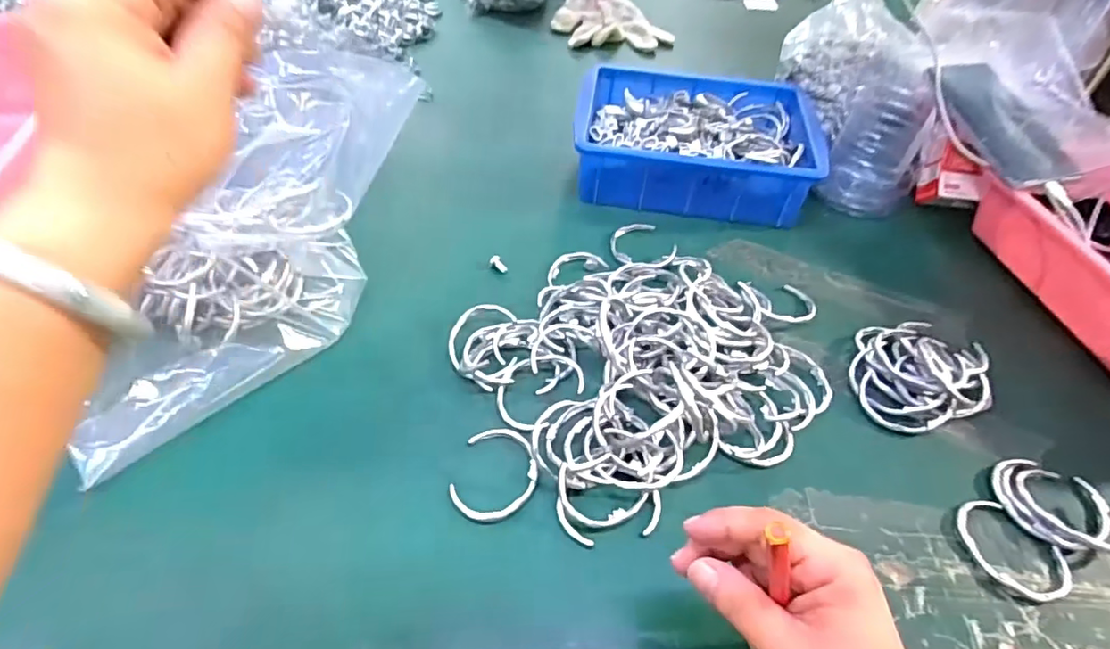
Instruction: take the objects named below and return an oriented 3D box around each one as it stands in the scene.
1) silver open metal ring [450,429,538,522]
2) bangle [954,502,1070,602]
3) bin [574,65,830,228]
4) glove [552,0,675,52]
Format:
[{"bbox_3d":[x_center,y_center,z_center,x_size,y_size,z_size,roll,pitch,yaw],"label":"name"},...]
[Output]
[{"bbox_3d":[-0.039,0.102,0.395,0.053,0.004,0.069,14,49,6],"label":"silver open metal ring"},{"bbox_3d":[0.301,0.150,0.381,0.053,0.008,0.069,-28,57,-27],"label":"bangle"},{"bbox_3d":[0.145,-0.197,0.625,0.241,0.080,0.179,8,49,1],"label":"bin"},{"bbox_3d":[0.084,-0.474,0.888,0.169,0.045,0.179,1,49,-5],"label":"glove"}]

